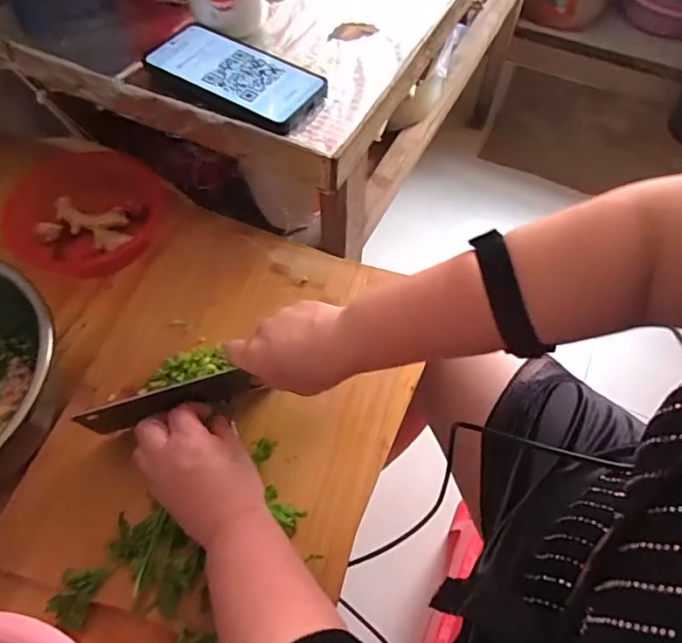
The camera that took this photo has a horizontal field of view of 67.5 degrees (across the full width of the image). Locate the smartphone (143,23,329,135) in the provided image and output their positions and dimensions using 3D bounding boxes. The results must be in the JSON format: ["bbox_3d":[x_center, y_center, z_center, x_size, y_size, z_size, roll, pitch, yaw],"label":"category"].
[{"bbox_3d":[-0.097,-0.228,0.469,0.168,0.012,0.087,32,64,17],"label":"smartphone"}]

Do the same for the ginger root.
[{"bbox_3d":[-0.298,-0.114,0.605,0.105,0.019,0.060,10,60,5],"label":"ginger root"}]

